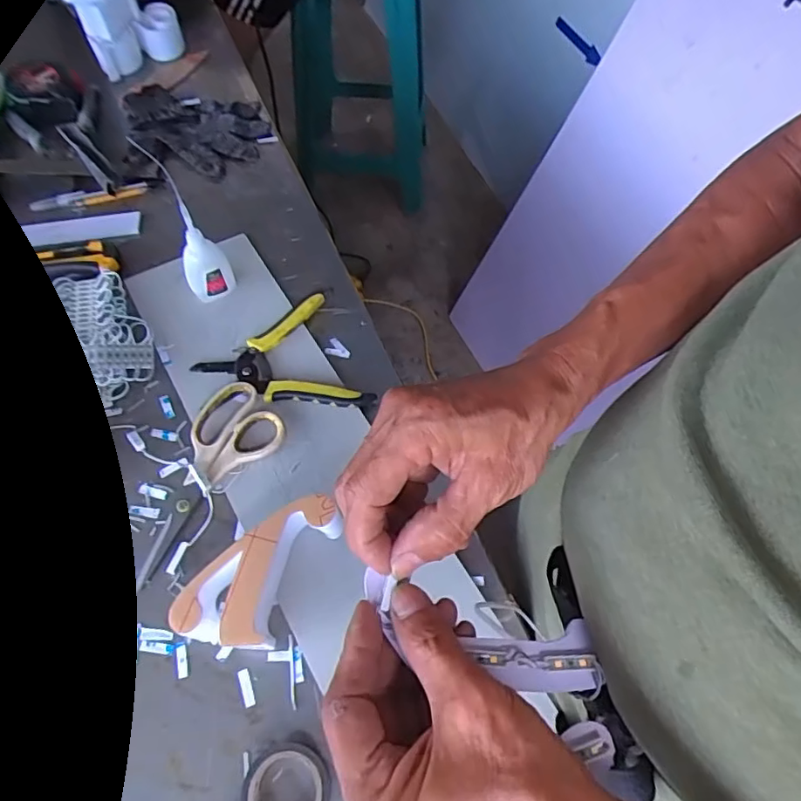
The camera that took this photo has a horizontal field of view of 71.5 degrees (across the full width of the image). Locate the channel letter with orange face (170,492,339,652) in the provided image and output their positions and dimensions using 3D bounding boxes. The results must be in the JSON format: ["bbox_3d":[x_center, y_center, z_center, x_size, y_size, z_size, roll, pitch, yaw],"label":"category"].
[{"bbox_3d":[-0.105,0.130,0.428,0.069,0.048,0.130,28,64,14],"label":"channel letter with orange face"}]

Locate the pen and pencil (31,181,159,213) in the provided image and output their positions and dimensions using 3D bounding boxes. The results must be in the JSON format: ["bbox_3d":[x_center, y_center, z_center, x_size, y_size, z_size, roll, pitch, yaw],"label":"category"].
[{"bbox_3d":[-0.349,-0.233,0.641,0.139,0.016,0.024,-17,63,-10],"label":"pen and pencil"}]

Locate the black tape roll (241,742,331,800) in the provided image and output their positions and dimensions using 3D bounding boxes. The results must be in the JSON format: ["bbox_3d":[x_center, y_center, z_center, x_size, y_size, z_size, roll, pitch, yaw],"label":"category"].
[{"bbox_3d":[-0.075,0.262,0.372,0.054,0.020,0.056,0,61,0],"label":"black tape roll"}]

